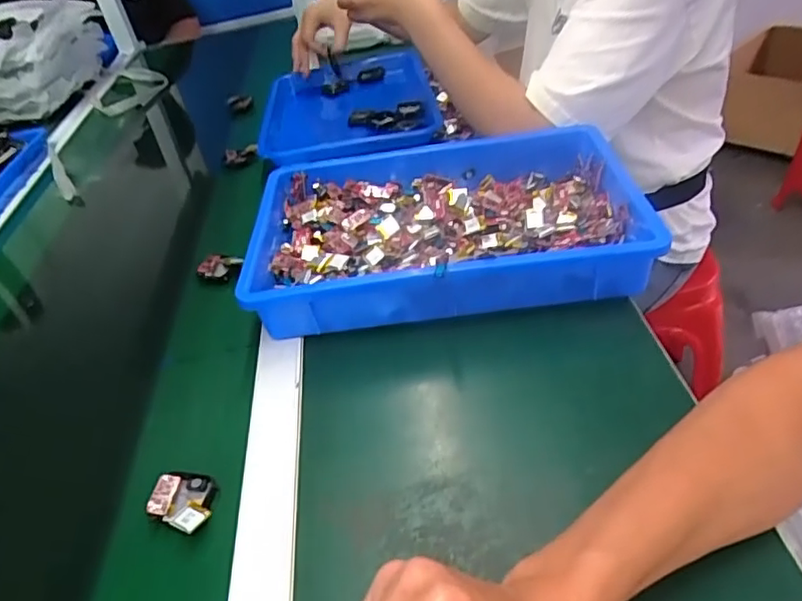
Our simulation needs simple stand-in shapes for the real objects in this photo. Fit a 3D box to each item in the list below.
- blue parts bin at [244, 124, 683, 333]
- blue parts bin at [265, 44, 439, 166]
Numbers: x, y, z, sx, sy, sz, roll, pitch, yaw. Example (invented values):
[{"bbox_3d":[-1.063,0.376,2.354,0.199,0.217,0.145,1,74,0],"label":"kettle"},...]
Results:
[{"bbox_3d":[0.038,-0.080,0.627,0.368,0.064,0.251,-10,39,5],"label":"blue parts bin"},{"bbox_3d":[-0.083,-0.283,0.957,0.272,0.085,0.345,-13,38,2],"label":"blue parts bin"}]

